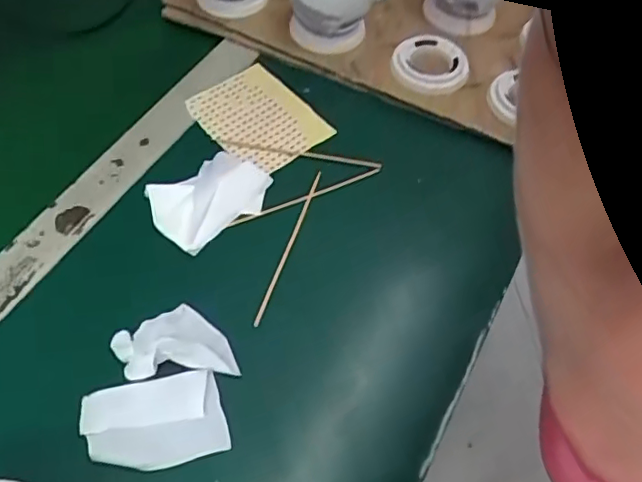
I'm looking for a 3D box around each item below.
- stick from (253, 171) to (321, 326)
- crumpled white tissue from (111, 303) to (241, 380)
[{"bbox_3d":[-0.024,0.002,0.454,0.005,0.010,0.141,18,56,7],"label":"stick"},{"bbox_3d":[-0.097,0.067,0.394,0.077,0.015,0.047,-5,57,-6],"label":"crumpled white tissue"}]

